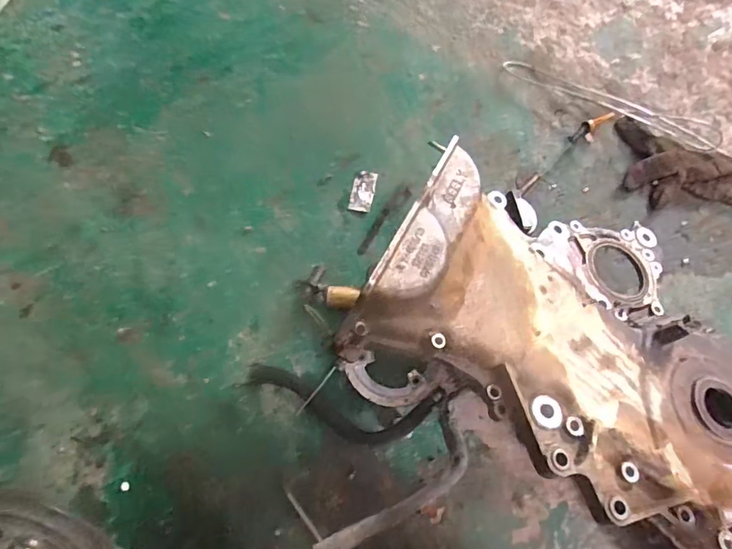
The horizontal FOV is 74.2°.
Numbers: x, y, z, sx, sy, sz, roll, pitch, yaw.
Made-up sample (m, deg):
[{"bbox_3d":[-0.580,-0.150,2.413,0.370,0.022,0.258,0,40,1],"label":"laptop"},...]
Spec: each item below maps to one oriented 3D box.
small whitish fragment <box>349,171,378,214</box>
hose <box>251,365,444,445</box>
[{"bbox_3d":[-0.004,-0.113,0.655,0.030,0.007,0.055,13,82,9],"label":"small whitish fragment"},{"bbox_3d":[-0.028,0.157,0.567,0.223,0.023,0.069,8,74,5],"label":"hose"}]

